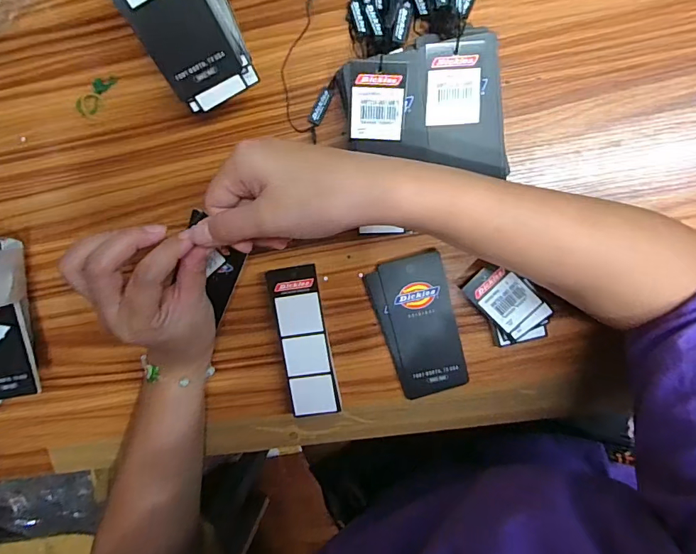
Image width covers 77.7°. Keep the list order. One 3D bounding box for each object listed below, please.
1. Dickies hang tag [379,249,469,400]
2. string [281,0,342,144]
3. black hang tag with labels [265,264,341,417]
[{"bbox_3d":[0.060,0.039,0.343,0.051,0.005,0.111,-13,95,10],"label":"Dickies hang tag"},{"bbox_3d":[-0.027,-0.162,0.329,0.044,0.006,0.102,22,99,3],"label":"string"},{"bbox_3d":[-0.033,0.050,0.347,0.038,0.026,0.117,-9,96,7],"label":"black hang tag with labels"}]

